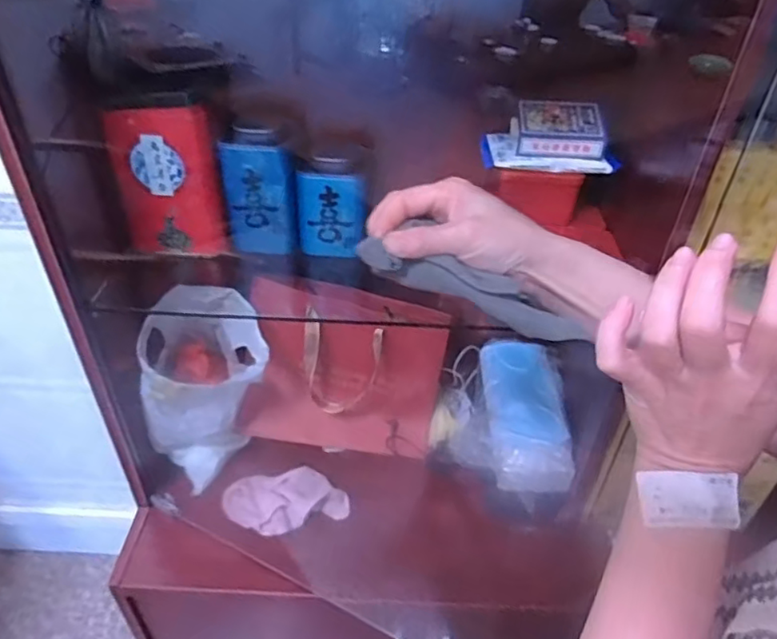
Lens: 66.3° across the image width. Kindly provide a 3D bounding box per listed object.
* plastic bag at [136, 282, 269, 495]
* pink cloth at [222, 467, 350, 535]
[{"bbox_3d":[-0.245,0.095,0.809,0.149,0.243,0.135,-5,40,-10],"label":"plastic bag"},{"bbox_3d":[-0.139,0.247,0.818,0.164,0.039,0.075,-5,40,-10],"label":"pink cloth"}]

